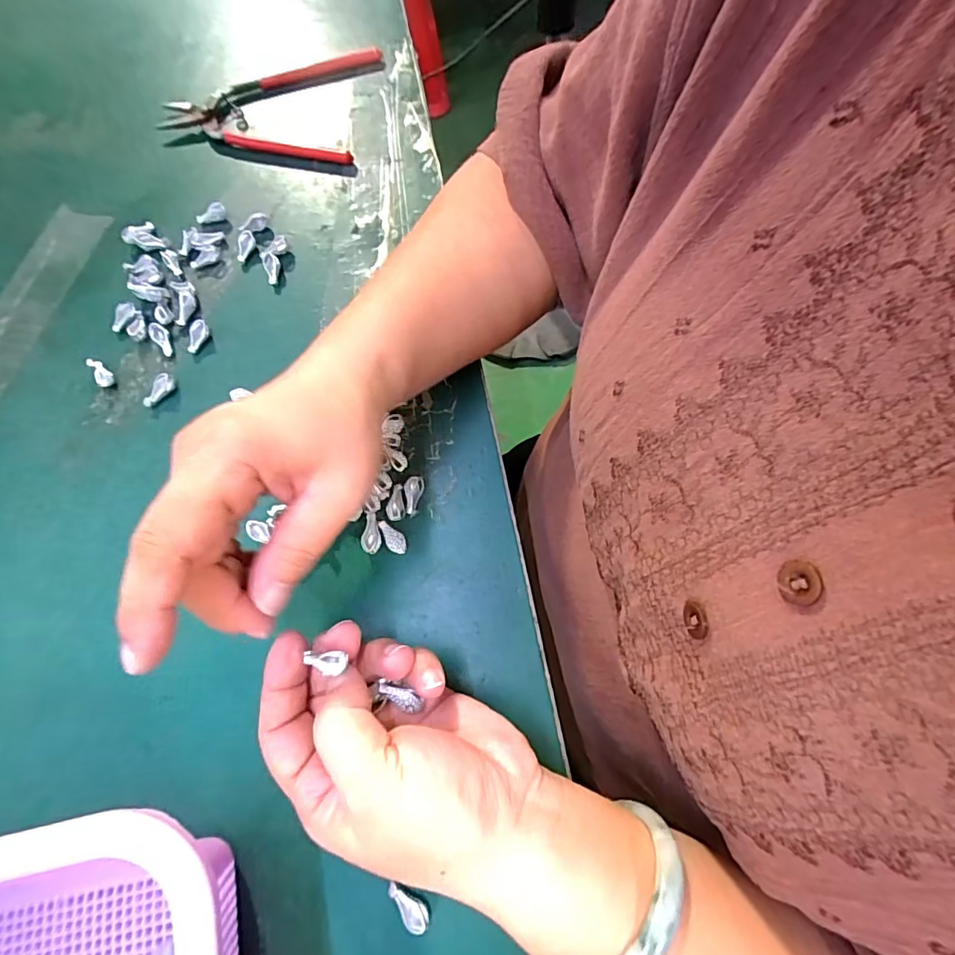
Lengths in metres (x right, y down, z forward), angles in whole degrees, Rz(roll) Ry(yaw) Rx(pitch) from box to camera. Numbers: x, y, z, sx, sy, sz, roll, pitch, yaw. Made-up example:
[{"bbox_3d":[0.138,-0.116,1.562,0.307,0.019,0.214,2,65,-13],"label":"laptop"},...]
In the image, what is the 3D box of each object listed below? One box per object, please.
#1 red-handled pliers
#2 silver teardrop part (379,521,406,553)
[{"bbox_3d":[-0.158,-0.285,0.378,0.148,0.012,0.108,6,72,3],"label":"red-handled pliers"},{"bbox_3d":[-0.047,0.033,0.274,0.021,0.006,0.011,36,76,12],"label":"silver teardrop part"}]

